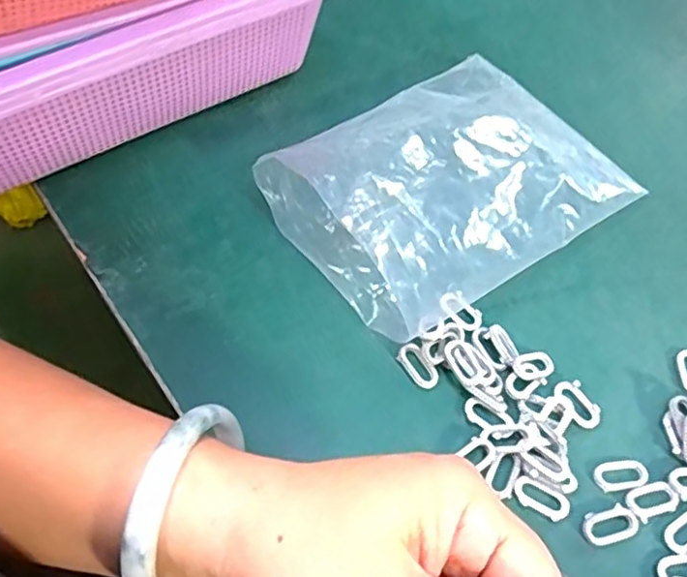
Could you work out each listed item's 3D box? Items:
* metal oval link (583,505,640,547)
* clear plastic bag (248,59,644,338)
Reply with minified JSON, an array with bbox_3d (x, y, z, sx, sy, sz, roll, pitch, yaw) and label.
[{"bbox_3d":[0.118,0.103,0.279,0.025,0.004,0.014,-11,59,-10],"label":"metal oval link"},{"bbox_3d":[0.064,-0.065,0.359,0.187,0.047,0.132,-33,65,-21],"label":"clear plastic bag"}]

